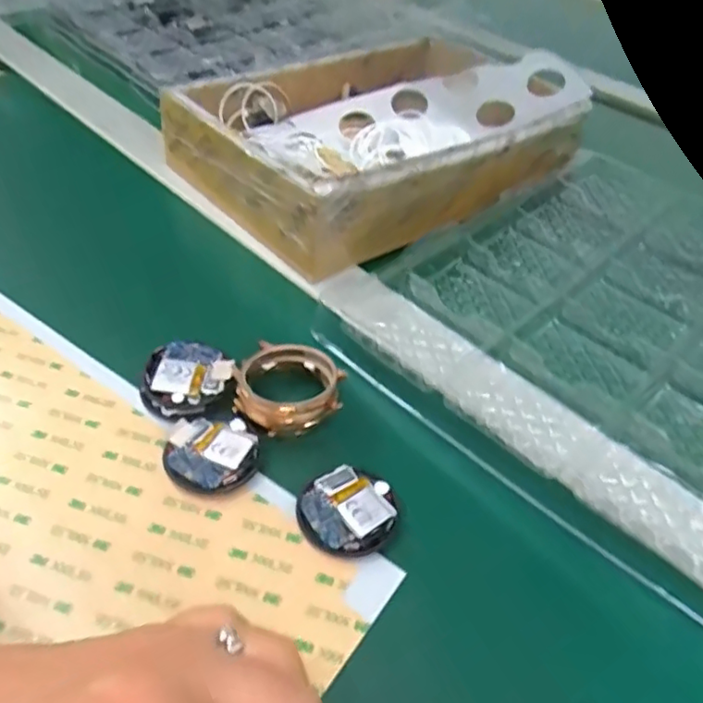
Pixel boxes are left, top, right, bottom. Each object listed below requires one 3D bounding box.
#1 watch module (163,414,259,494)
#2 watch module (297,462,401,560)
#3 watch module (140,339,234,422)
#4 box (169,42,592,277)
[{"bbox_3d":[-0.063,0.046,0.283,0.040,0.008,0.040,4,43,-2],"label":"watch module"},{"bbox_3d":[-0.001,0.067,0.266,0.039,0.009,0.038,-31,54,-32],"label":"watch module"},{"bbox_3d":[-0.080,0.013,0.308,0.041,0.015,0.038,-29,53,-31],"label":"watch module"},{"bbox_3d":[0.030,-0.170,0.479,0.294,0.060,0.194,-28,53,-31],"label":"box"}]

